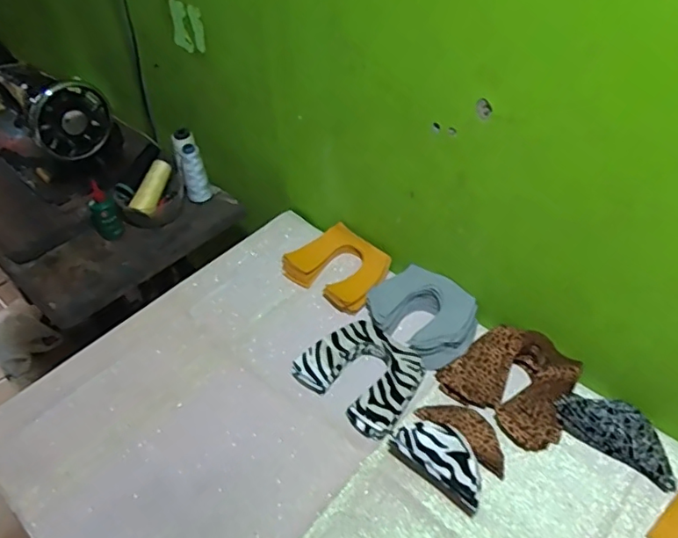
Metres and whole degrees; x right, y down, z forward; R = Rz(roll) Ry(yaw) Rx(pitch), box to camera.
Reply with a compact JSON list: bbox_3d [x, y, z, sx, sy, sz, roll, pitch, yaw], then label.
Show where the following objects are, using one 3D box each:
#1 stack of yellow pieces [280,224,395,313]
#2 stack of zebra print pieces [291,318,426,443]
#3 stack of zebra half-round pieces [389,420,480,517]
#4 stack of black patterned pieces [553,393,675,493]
[{"bbox_3d":[0.002,-0.003,0.926,0.134,0.028,0.157,-35,54,-29],"label":"stack of yellow pieces"},{"bbox_3d":[0.036,0.144,0.782,0.155,0.032,0.137,32,54,29],"label":"stack of zebra print pieces"},{"bbox_3d":[0.124,0.227,0.676,0.061,0.053,0.126,-35,54,-29],"label":"stack of zebra half-round pieces"},{"bbox_3d":[0.351,0.200,0.707,0.147,0.029,0.073,27,52,26],"label":"stack of black patterned pieces"}]

